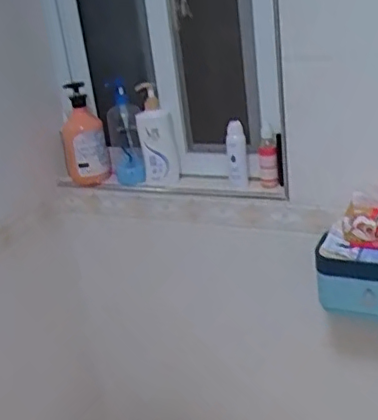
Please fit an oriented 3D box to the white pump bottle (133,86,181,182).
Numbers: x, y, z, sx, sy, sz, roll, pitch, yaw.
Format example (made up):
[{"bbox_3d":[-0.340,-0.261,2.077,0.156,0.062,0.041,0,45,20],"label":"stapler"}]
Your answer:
[{"bbox_3d":[-0.078,-0.189,1.446,0.090,0.236,0.070,-11,24,-9],"label":"white pump bottle"}]

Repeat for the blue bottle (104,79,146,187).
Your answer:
[{"bbox_3d":[-0.167,-0.194,1.493,0.087,0.257,0.074,-9,24,-5],"label":"blue bottle"}]

